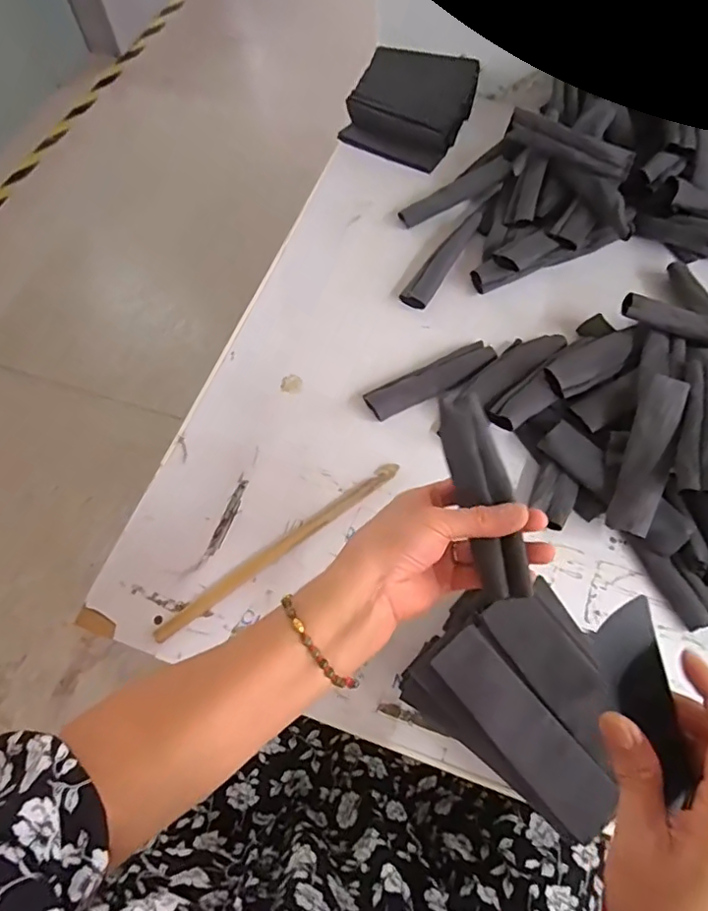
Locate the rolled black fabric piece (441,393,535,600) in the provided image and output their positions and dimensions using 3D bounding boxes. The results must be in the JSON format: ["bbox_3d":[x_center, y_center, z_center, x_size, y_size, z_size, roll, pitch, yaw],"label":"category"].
[{"bbox_3d":[0.089,0.025,0.380,0.033,0.014,0.142,-12,73,-5],"label":"rolled black fabric piece"}]

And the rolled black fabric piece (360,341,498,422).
[{"bbox_3d":[0.083,-0.082,0.592,0.147,0.012,0.046,-28,65,-12],"label":"rolled black fabric piece"}]

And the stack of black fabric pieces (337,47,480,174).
[{"bbox_3d":[0.084,-0.507,0.791,0.158,0.057,0.180,24,66,13],"label":"stack of black fabric pieces"}]

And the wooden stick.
[{"bbox_3d":[-0.067,0.084,0.522,0.265,0.007,0.019,-35,67,-15],"label":"wooden stick"}]

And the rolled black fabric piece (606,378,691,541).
[{"bbox_3d":[0.268,-0.001,0.504,0.036,0.018,0.147,19,84,11],"label":"rolled black fabric piece"}]

